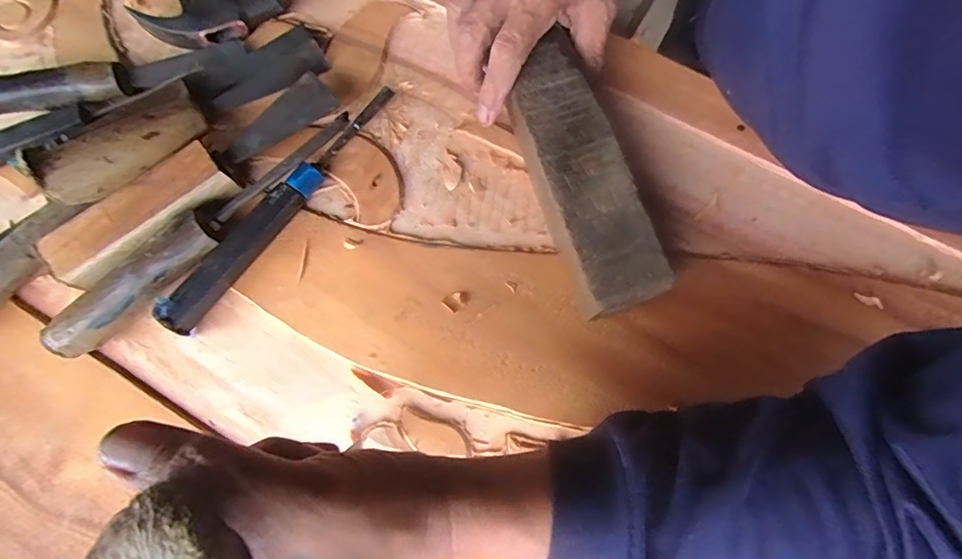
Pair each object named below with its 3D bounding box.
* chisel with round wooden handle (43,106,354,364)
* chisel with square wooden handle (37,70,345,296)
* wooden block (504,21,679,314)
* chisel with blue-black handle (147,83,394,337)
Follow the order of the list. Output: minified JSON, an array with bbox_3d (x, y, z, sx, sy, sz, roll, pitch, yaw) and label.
[{"bbox_3d":[-0.188,-0.032,0.341,0.239,0.034,0.022,-40,78,-8],"label":"chisel with round wooden handle"},{"bbox_3d":[-0.199,-0.073,0.352,0.216,0.034,0.037,-39,78,-8],"label":"chisel with square wooden handle"},{"bbox_3d":[0.065,-0.070,0.336,0.062,0.040,0.187,-16,77,-3],"label":"wooden block"},{"bbox_3d":[-0.141,-0.057,0.353,0.020,0.024,0.225,37,79,10],"label":"chisel with blue-black handle"}]

